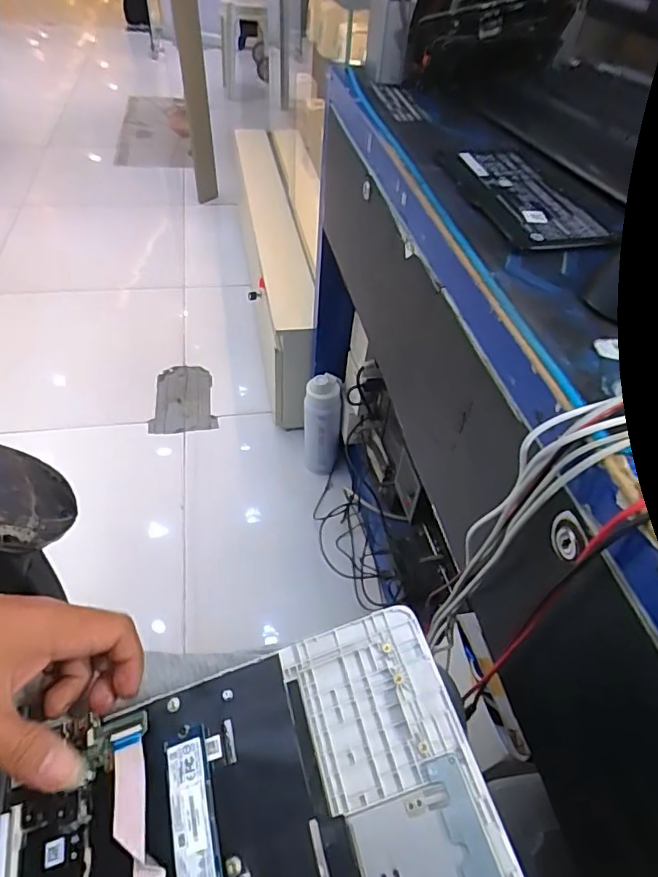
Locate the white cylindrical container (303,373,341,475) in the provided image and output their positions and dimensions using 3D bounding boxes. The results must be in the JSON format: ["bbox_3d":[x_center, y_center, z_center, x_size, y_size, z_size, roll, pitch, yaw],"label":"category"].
[{"bbox_3d":[-0.017,-0.011,1.171,0.073,0.274,0.084,-5,48,-11],"label":"white cylindrical container"}]

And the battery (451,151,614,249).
[{"bbox_3d":[0.162,-0.213,0.459,0.080,0.009,0.182,-6,48,-12],"label":"battery"}]

